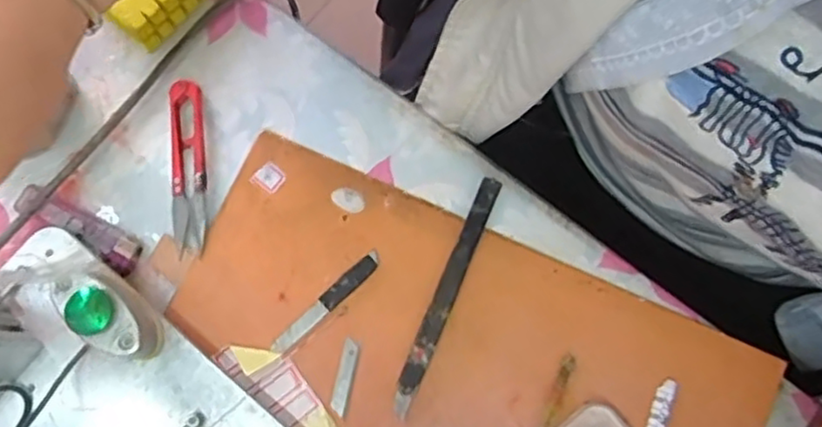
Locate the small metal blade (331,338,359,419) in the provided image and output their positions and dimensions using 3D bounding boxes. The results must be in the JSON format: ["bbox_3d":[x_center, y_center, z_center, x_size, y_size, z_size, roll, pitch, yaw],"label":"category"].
[{"bbox_3d":[-0.036,0.090,0.376,0.008,0.004,0.040,11,82,8],"label":"small metal blade"}]

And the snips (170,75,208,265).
[{"bbox_3d":[-0.130,-0.028,0.396,0.020,0.008,0.102,-4,78,0],"label":"snips"}]

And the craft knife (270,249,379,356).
[{"bbox_3d":[-0.047,0.050,0.380,0.076,0.004,0.010,-43,81,-7],"label":"craft knife"}]

